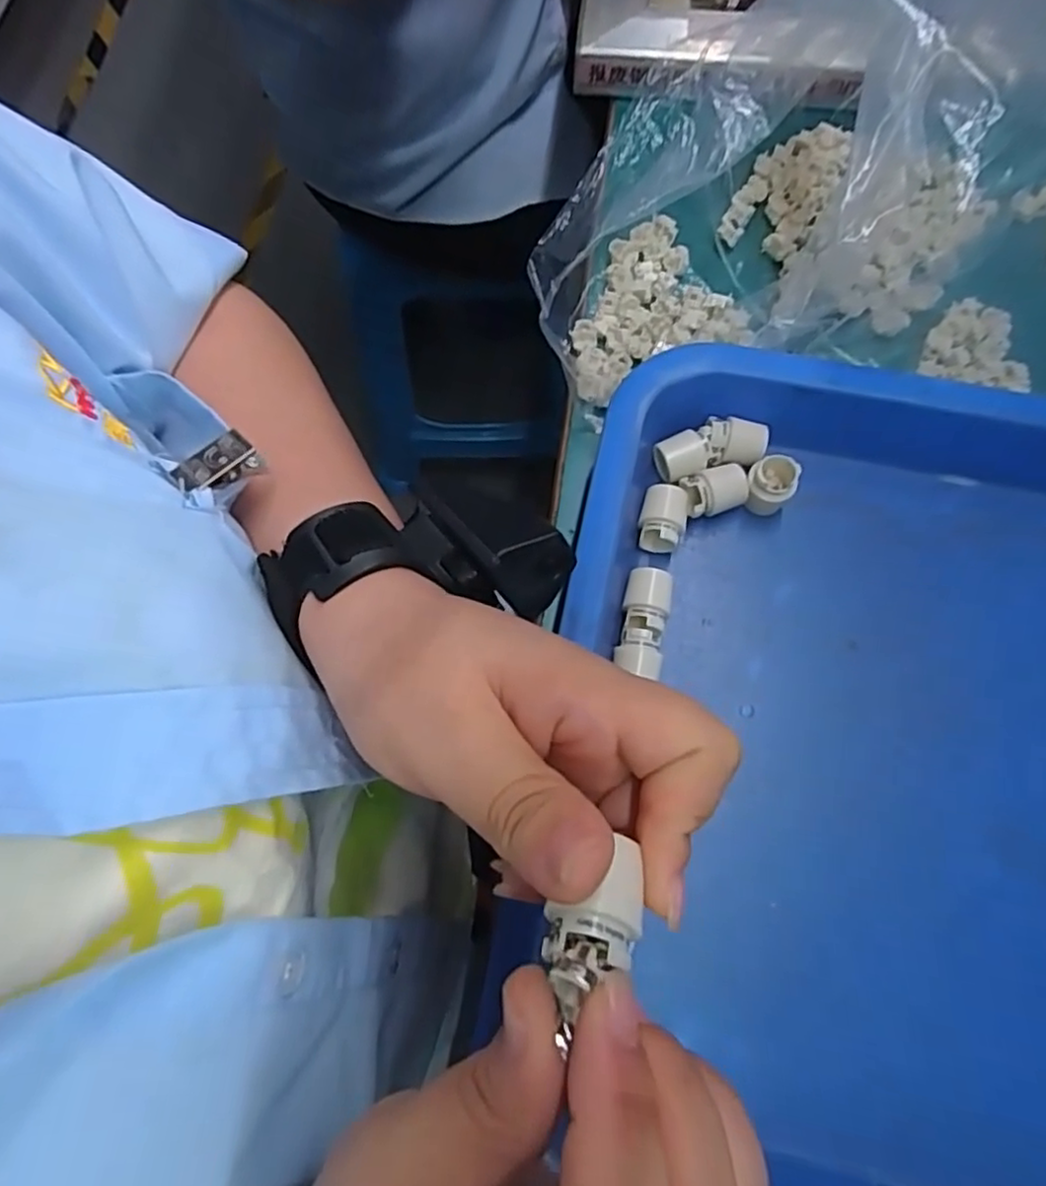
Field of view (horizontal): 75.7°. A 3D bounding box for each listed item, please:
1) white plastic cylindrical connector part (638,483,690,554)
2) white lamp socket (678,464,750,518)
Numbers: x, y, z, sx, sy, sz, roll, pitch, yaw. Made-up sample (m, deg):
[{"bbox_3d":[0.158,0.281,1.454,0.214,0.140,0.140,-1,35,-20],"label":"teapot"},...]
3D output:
[{"bbox_3d":[0.064,-0.035,0.309,0.020,0.019,0.028,13,75,5],"label":"white plastic cylindrical connector part"},{"bbox_3d":[0.088,-0.046,0.314,0.029,0.019,0.019,-17,75,-3],"label":"white lamp socket"}]

